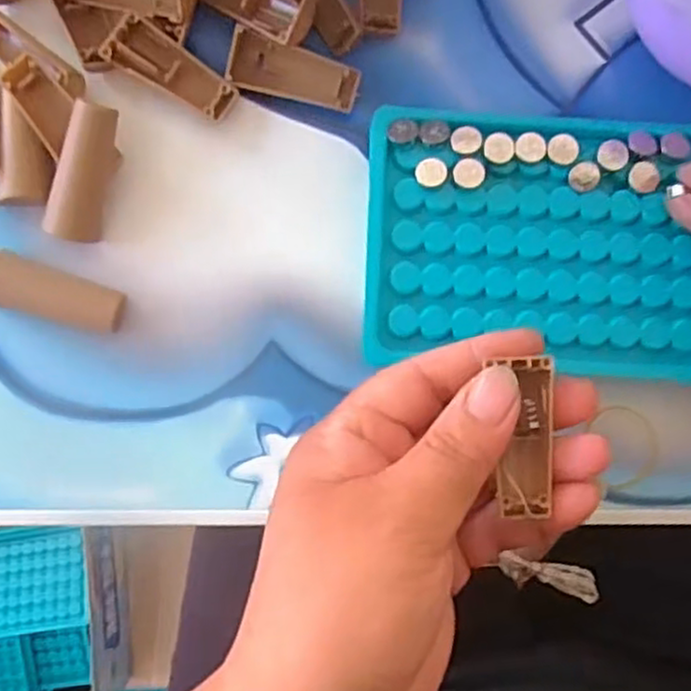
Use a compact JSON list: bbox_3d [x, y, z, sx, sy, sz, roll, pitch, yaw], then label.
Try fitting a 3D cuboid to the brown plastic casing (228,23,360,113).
[{"bbox_3d":[-0.020,-0.106,0.281,0.050,0.008,0.020,13,85,0],"label":"brown plastic casing"}]

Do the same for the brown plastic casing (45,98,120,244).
[{"bbox_3d":[-0.095,-0.063,0.265,0.018,0.008,0.049,17,105,-2],"label":"brown plastic casing"}]

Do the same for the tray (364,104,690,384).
[{"bbox_3d":[0.073,-0.037,0.271,0.128,0.023,0.094,3,85,-1],"label":"tray"}]

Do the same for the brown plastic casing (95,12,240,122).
[{"bbox_3d":[-0.065,-0.105,0.275,0.049,0.008,0.020,29,85,1],"label":"brown plastic casing"}]

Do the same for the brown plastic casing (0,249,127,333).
[{"bbox_3d":[-0.107,-0.019,0.270,0.050,0.014,0.019,16,85,0],"label":"brown plastic casing"}]

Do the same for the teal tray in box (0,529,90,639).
[{"bbox_3d":[-0.319,0.236,0.714,0.123,0.011,0.092,0,72,-25],"label":"teal tray in box"}]

